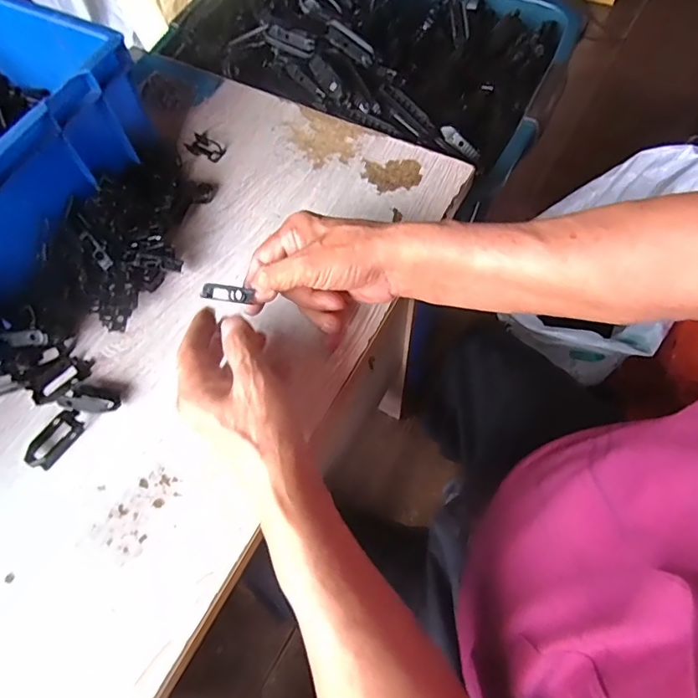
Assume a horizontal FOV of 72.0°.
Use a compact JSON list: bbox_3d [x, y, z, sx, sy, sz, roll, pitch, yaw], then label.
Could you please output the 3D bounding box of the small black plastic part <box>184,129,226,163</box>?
[{"bbox_3d":[-0.153,-0.214,0.510,0.041,0.010,0.028,38,72,18],"label":"small black plastic part"}]

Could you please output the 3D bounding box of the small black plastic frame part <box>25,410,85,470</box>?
[{"bbox_3d":[-0.232,0.071,0.381,0.026,0.014,0.048,30,70,16],"label":"small black plastic frame part"}]

